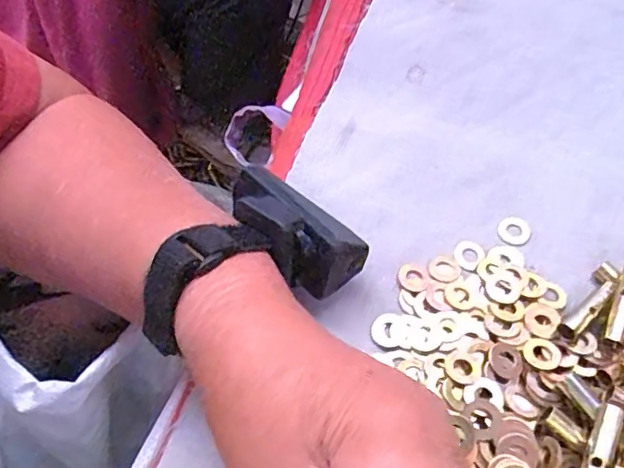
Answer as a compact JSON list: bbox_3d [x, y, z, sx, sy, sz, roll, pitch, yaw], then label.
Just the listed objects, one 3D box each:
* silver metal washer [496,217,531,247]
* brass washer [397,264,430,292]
[{"bbox_3d":[0.107,-0.002,0.305,0.017,0.004,0.015,21,59,12],"label":"silver metal washer"},{"bbox_3d":[0.051,0.021,0.286,0.016,0.004,0.015,0,57,0],"label":"brass washer"}]

